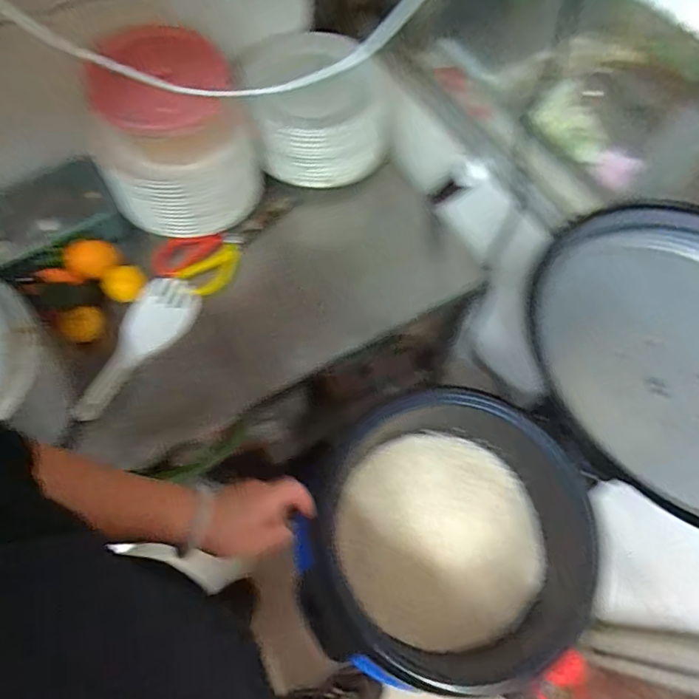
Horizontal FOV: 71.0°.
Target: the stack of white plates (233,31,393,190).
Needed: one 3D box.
[{"bbox_3d":[-0.056,-0.396,0.812,0.227,0.159,0.202,-14,66,-10],"label":"stack of white plates"}]

